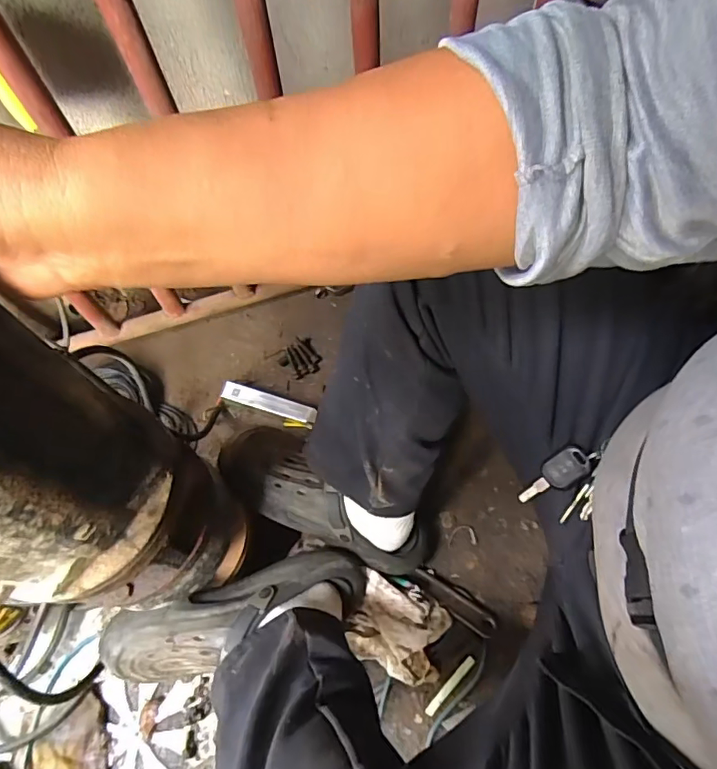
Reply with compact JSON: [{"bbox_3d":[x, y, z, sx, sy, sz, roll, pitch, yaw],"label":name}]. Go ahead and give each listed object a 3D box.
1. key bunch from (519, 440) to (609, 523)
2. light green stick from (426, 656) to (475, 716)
[{"bbox_3d":[0.168,0.080,0.426,0.057,0.065,0.019,14,24,32],"label":"key bunch"},{"bbox_3d":[0.119,0.391,0.660,0.011,0.006,0.088,41,73,20],"label":"light green stick"}]

